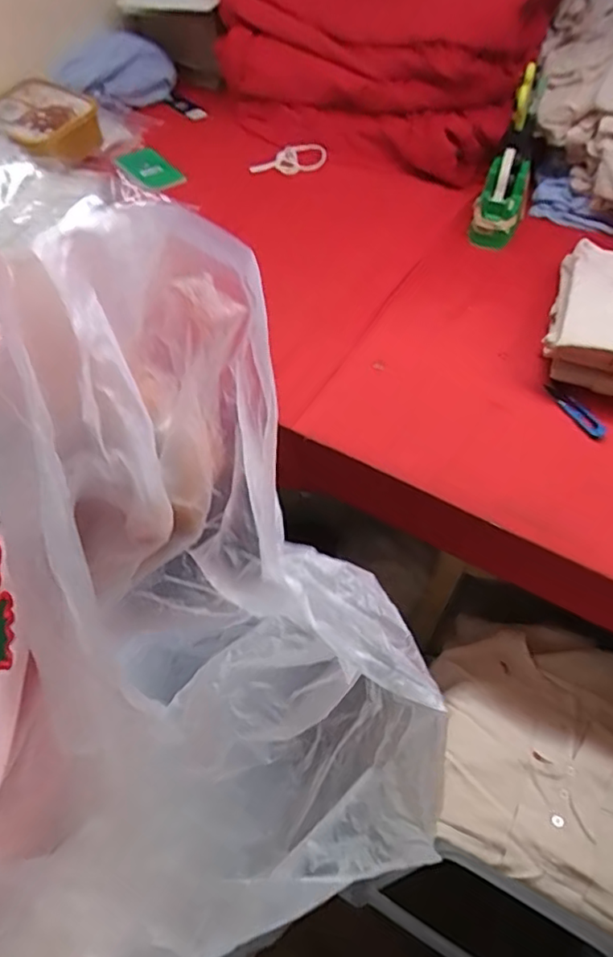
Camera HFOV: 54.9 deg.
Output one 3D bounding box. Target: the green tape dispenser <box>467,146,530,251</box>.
[{"bbox_3d":[0.321,-0.463,0.977,0.076,0.117,0.117,15,52,10],"label":"green tape dispenser"}]

